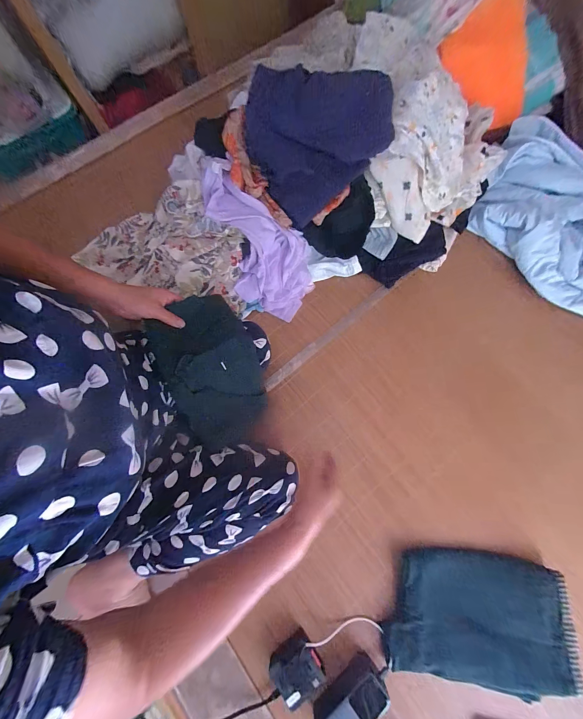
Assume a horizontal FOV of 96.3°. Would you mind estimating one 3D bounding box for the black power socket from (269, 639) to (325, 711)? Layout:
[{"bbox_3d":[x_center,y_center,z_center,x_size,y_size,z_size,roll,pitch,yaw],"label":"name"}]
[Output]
[{"bbox_3d":[0.010,0.543,0.455,0.082,0.032,0.073,-28,77,-7],"label":"black power socket"}]

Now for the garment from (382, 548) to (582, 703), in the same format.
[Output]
[{"bbox_3d":[0.332,0.462,0.470,0.304,0.043,0.192,8,76,2],"label":"garment"}]

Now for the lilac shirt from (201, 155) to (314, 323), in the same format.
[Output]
[{"bbox_3d":[-0.071,-0.258,0.589,0.193,0.078,0.352,-36,114,-9],"label":"lilac shirt"}]

